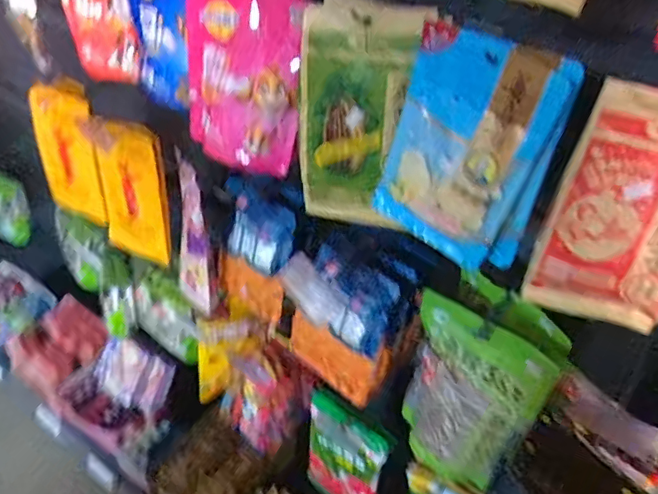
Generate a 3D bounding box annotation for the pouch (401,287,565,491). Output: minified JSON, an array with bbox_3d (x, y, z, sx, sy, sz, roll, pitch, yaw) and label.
[{"bbox_3d":[0.167,0.188,0.736,0.049,0.247,0.178,-27,49,-35],"label":"pouch"}]

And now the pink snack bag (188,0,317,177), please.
[{"bbox_3d":[-0.102,-0.210,0.691,0.174,0.227,0.020,23,27,21],"label":"pink snack bag"}]

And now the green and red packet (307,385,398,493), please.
[{"bbox_3d":[0.022,0.346,0.956,0.154,0.227,0.026,29,43,26],"label":"green and red packet"}]

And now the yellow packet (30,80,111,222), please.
[{"bbox_3d":[-0.494,-0.169,1.085,0.167,0.299,0.042,21,39,12],"label":"yellow packet"}]

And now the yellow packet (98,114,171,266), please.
[{"bbox_3d":[-0.352,-0.097,1.031,0.137,0.271,0.023,22,40,18],"label":"yellow packet"}]

